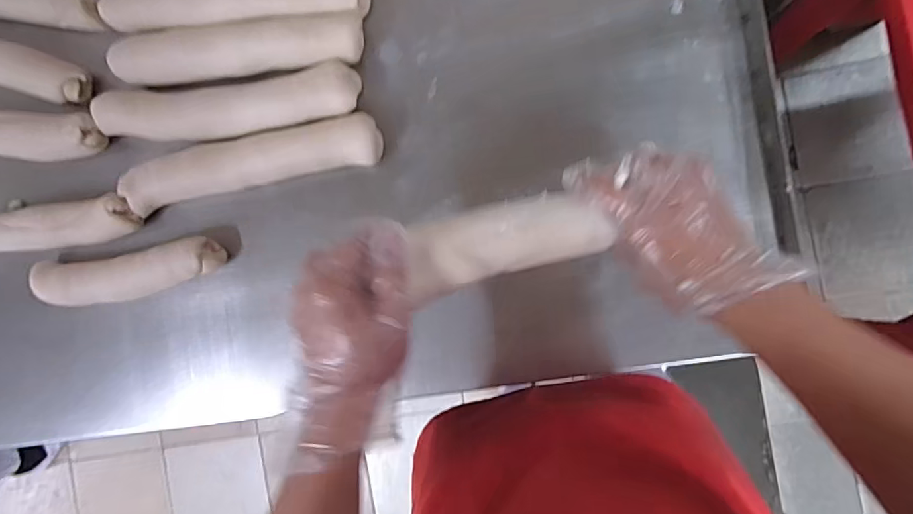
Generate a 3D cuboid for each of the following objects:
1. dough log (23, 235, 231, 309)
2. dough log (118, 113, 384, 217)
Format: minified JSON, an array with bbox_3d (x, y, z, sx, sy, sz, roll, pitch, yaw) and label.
[{"bbox_3d":[-0.362,0.019,0.565,0.214,0.038,0.053,-9,87,6],"label":"dough log"},{"bbox_3d":[-0.220,-0.099,0.544,0.282,0.036,0.051,-11,87,5],"label":"dough log"}]

